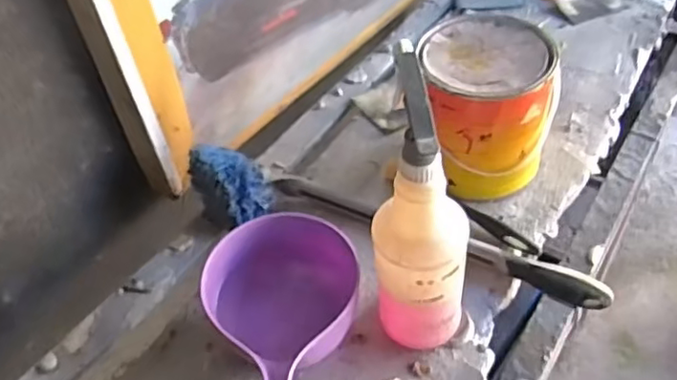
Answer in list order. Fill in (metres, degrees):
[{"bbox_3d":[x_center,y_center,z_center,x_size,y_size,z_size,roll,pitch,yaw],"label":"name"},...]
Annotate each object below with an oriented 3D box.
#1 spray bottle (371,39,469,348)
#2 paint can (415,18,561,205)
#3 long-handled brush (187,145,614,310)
[{"bbox_3d":[0.076,0.031,0.544,0.090,0.307,0.086,7,49,11],"label":"spray bottle"},{"bbox_3d":[0.172,-0.098,0.751,0.145,0.168,0.146,-2,48,3],"label":"paint can"},{"bbox_3d":[0.054,0.033,0.713,0.492,0.062,0.080,12,50,15],"label":"long-handled brush"}]

